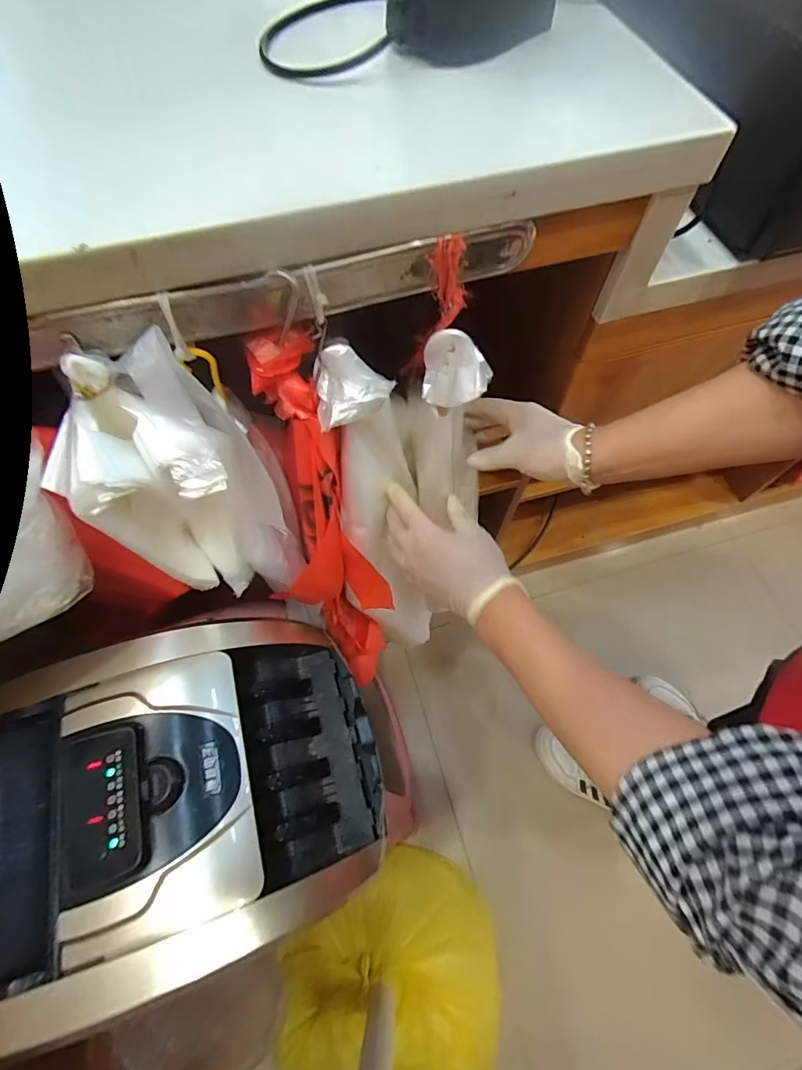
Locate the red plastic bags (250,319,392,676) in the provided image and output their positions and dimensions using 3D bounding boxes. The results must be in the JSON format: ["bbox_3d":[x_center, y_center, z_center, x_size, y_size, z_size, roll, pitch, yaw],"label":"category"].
[{"bbox_3d":[-0.064,0.014,0.438,0.087,0.394,0.051,-15,44,-7],"label":"red plastic bags"}]

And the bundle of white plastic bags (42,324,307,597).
[{"bbox_3d":[-0.153,-0.033,0.336,0.113,0.190,0.100,-17,65,-8],"label":"bundle of white plastic bags"}]

